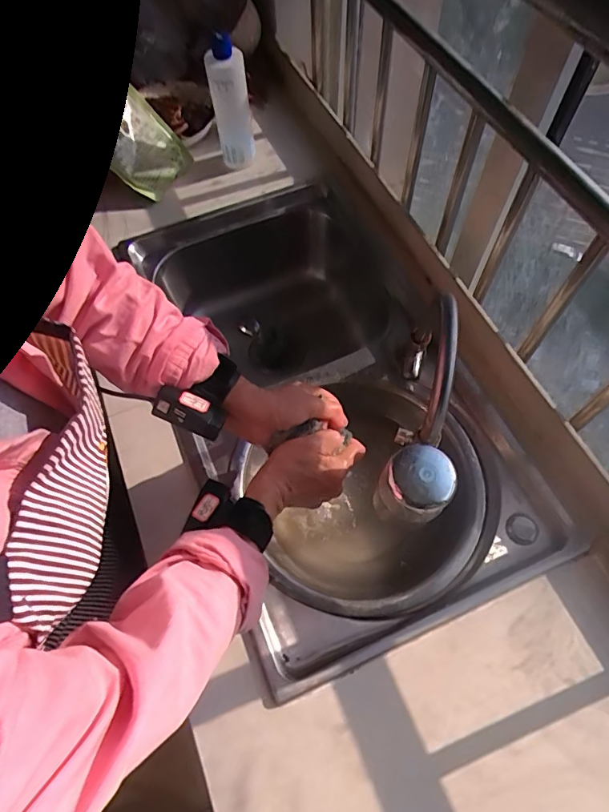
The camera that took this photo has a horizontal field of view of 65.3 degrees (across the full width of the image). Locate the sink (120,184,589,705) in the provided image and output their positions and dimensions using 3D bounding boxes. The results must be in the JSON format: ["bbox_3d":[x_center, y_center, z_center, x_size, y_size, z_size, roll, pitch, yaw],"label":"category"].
[{"bbox_3d":[0.012,-0.031,0.787,0.407,0.201,0.784,-20,64,-8],"label":"sink"}]

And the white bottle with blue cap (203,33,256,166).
[{"bbox_3d":[-0.129,-0.529,0.843,0.065,0.195,0.050,-10,63,-3],"label":"white bottle with blue cap"}]

